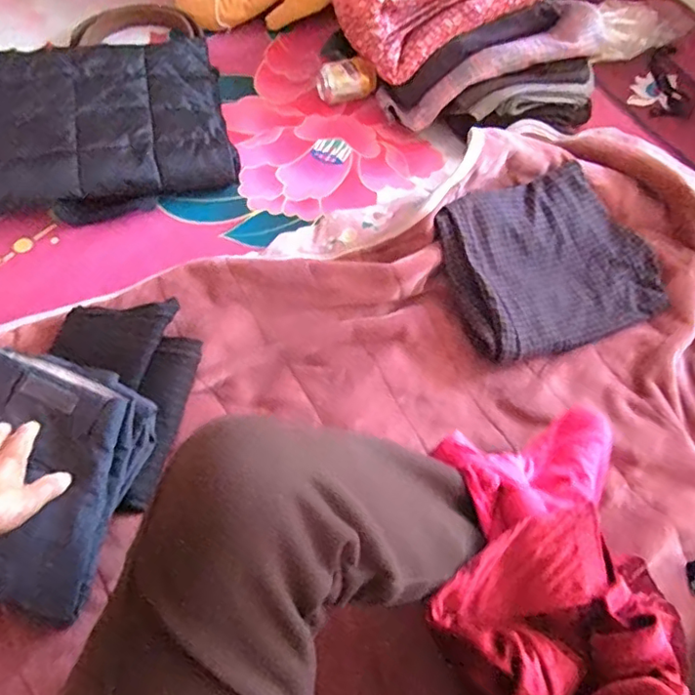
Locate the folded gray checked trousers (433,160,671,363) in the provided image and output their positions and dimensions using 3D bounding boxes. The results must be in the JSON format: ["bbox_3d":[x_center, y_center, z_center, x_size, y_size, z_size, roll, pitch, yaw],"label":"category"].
[{"bbox_3d":[0.276,-0.123,0.780,0.294,0.063,0.248,-22,67,-12],"label":"folded gray checked trousers"}]

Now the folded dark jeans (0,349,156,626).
[{"bbox_3d":[-0.357,0.121,0.596,0.262,0.061,0.242,19,65,6],"label":"folded dark jeans"}]

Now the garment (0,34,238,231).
[{"bbox_3d":[-0.490,-0.330,0.841,0.609,0.083,0.296,-9,65,-7],"label":"garment"}]

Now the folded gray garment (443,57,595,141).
[{"bbox_3d":[0.300,-0.408,0.947,0.270,0.113,0.061,-15,65,-9],"label":"folded gray garment"}]

